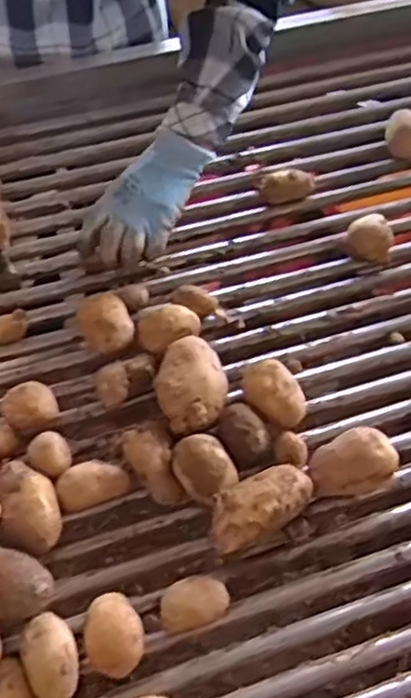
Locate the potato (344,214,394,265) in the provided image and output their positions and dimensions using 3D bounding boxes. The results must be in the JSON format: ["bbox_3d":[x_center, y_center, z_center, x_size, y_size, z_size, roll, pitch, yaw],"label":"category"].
[{"bbox_3d":[0.196,-0.128,0.868,0.054,0.054,0.044,17,55,8],"label":"potato"}]

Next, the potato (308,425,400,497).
[{"bbox_3d":[0.135,0.112,0.686,0.085,0.052,0.054,-15,57,-14],"label":"potato"}]

